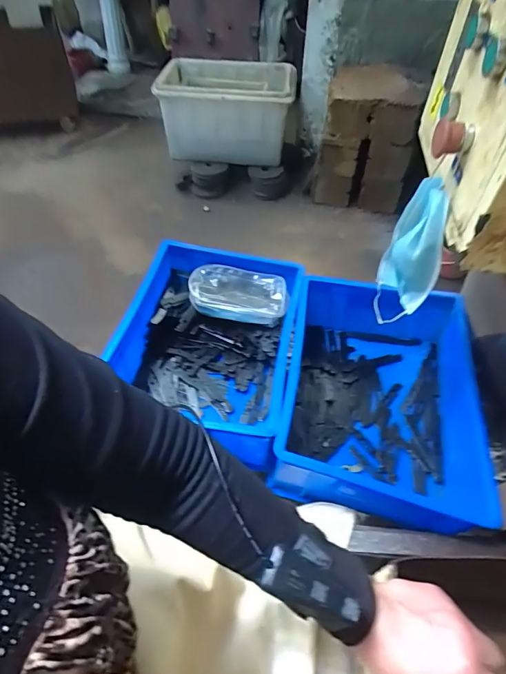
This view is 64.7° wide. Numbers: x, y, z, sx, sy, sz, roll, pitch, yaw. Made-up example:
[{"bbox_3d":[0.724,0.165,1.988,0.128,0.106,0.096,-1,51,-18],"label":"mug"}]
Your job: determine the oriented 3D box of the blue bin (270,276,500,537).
[{"bbox_3d":[0.227,0.098,0.696,0.318,0.156,0.409,10,53,7],"label":"blue bin"}]

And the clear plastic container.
[{"bbox_3d":[-0.028,-0.089,0.811,0.194,0.049,0.108,6,53,3],"label":"clear plastic container"}]

